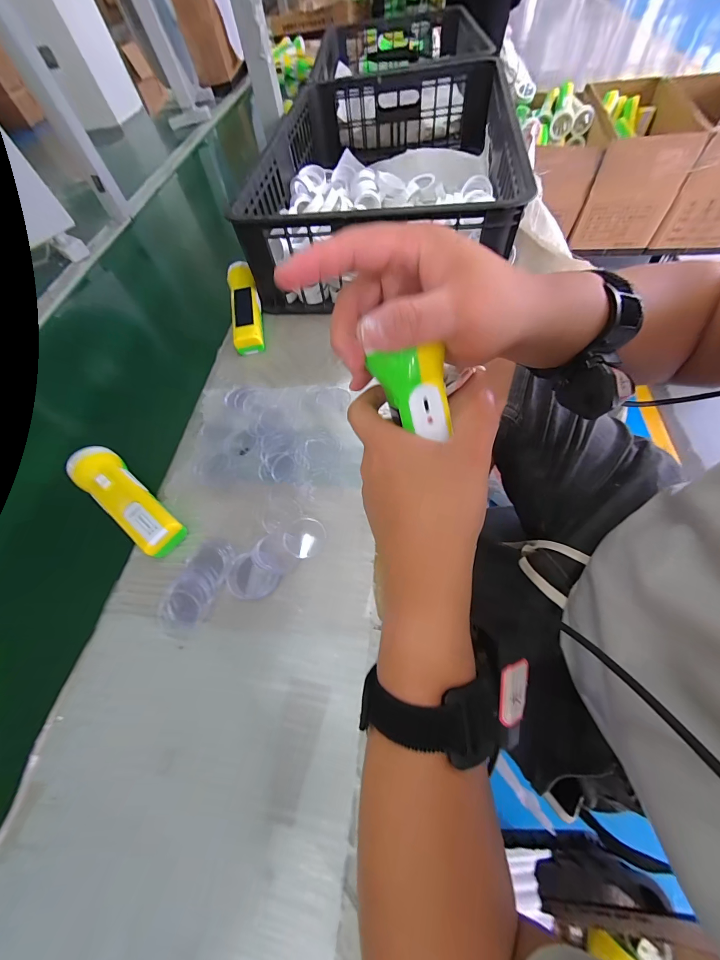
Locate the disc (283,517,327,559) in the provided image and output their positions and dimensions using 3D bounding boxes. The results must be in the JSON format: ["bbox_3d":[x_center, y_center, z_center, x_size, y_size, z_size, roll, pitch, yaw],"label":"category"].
[{"bbox_3d":[-0.058,0.059,0.338,0.042,0.004,0.042,-3,61,5],"label":"disc"}]

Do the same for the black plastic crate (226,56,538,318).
[{"bbox_3d":[0.049,-0.577,0.580,0.386,0.134,0.636,3,62,9],"label":"black plastic crate"}]

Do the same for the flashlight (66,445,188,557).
[{"bbox_3d":[-0.260,0.024,0.368,0.168,0.046,0.045,34,70,19],"label":"flashlight"}]

